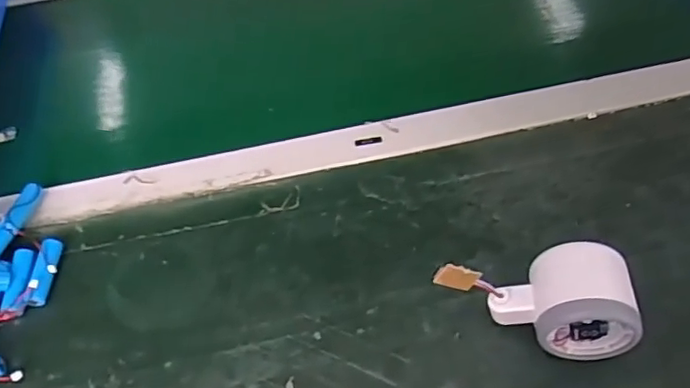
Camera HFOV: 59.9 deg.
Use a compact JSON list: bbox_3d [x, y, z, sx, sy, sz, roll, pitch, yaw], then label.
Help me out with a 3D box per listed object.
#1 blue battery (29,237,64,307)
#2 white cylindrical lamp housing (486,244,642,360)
[{"bbox_3d":[-0.217,0.056,0.436,0.014,0.014,0.053,-5,50,-1],"label":"blue battery"},{"bbox_3d":[0.136,0.067,0.379,0.084,0.054,0.056,3,51,6],"label":"white cylindrical lamp housing"}]

